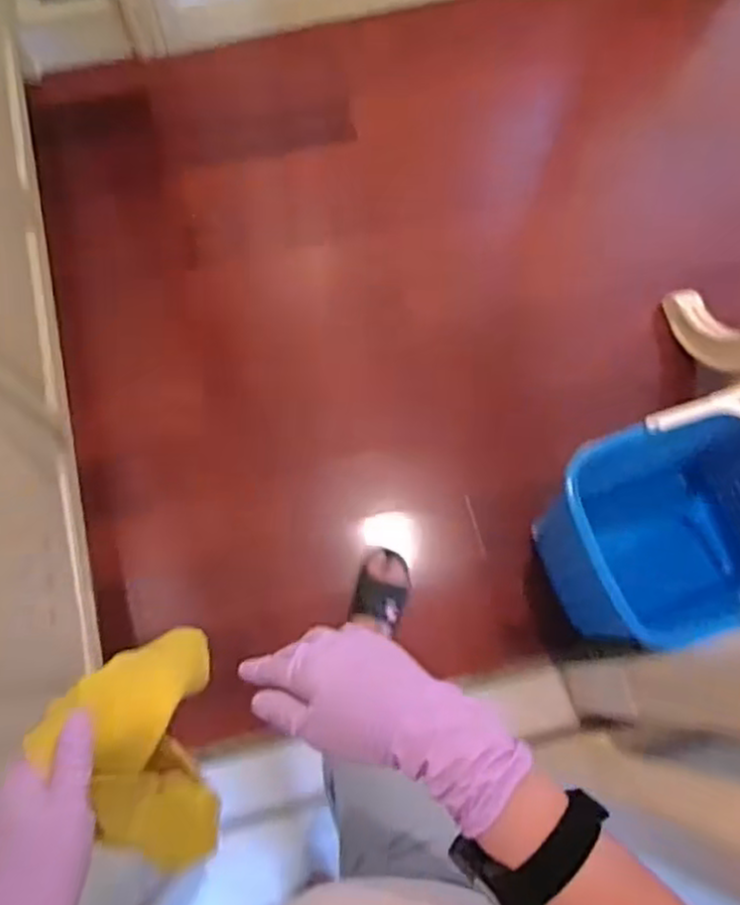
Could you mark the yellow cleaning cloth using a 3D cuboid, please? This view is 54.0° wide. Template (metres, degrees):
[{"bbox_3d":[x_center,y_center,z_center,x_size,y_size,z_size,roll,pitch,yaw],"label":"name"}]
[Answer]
[{"bbox_3d":[-0.161,0.208,0.499,0.081,0.143,0.163,-4,73,-3],"label":"yellow cleaning cloth"}]

